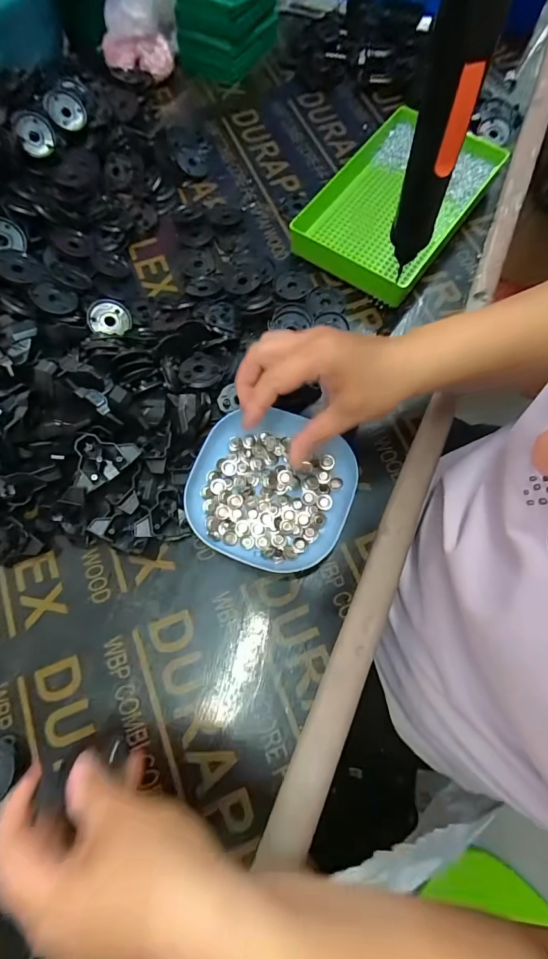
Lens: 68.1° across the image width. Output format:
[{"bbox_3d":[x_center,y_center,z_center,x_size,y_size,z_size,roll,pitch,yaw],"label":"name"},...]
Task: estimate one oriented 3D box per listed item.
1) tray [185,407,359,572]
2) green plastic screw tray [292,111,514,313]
[{"bbox_3d":[-0.004,0.007,0.373,0.142,0.028,0.140,24,73,8],"label":"tray"},{"bbox_3d":[0.139,-0.322,0.474,0.146,0.038,0.263,34,75,11],"label":"green plastic screw tray"}]

